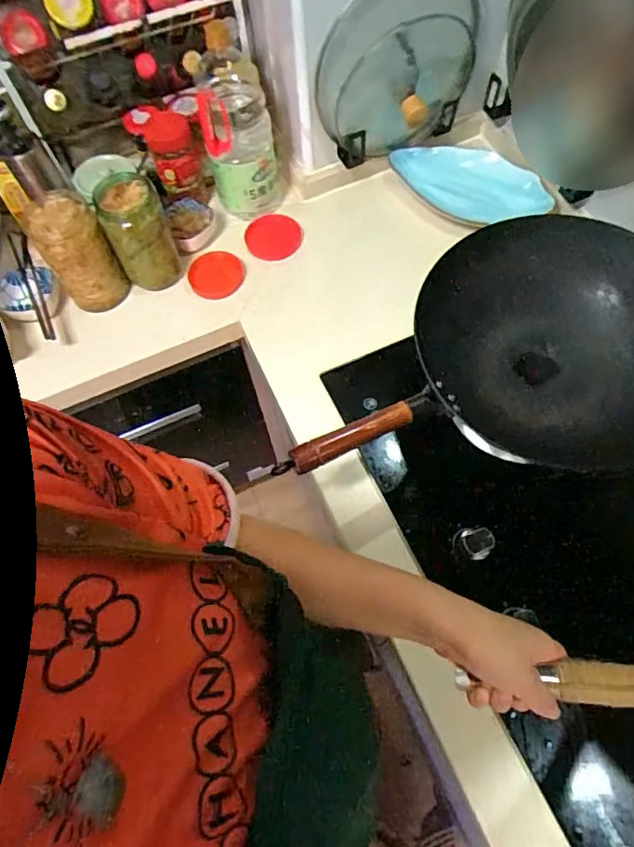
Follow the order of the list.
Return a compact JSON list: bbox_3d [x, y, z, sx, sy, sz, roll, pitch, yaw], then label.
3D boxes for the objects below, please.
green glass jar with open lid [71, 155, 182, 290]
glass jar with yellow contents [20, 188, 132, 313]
[{"bbox_3d":[-0.285,-0.309,0.833,0.096,0.173,0.102,-26,66,-9],"label":"green glass jar with open lid"},{"bbox_3d":[-0.374,-0.264,0.831,0.097,0.156,0.097,-31,67,-11],"label":"glass jar with yellow contents"}]

